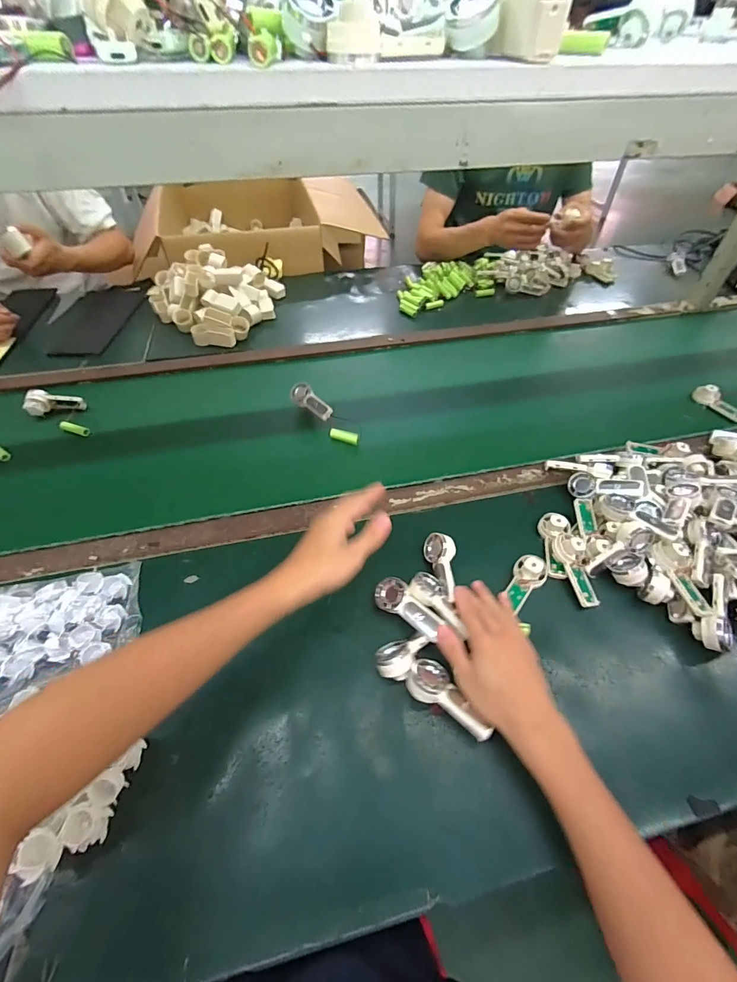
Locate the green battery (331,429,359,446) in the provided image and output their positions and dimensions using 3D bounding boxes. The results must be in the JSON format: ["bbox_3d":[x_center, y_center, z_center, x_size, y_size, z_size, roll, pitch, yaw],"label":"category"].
[{"bbox_3d":[-0.042,-0.094,0.694,0.052,0.015,0.018,20,54,14],"label":"green battery"}]

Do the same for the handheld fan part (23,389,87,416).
[{"bbox_3d":[-0.569,-0.162,0.734,0.092,0.031,0.042,-3,49,-23],"label":"handheld fan part"}]

